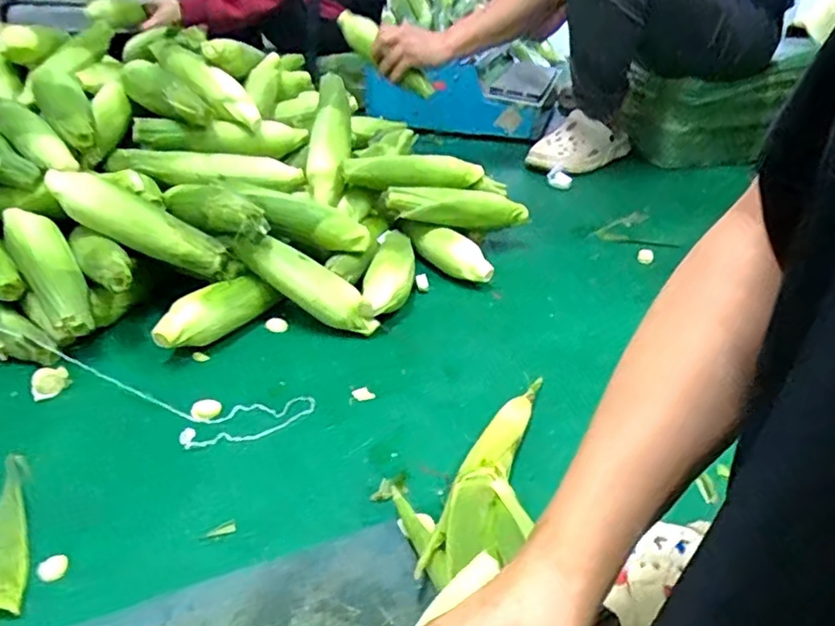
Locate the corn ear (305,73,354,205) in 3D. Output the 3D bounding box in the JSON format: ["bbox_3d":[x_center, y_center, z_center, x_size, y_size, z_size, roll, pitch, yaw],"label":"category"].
[{"bbox_3d":[-0.129,-0.269,0.918,0.063,0.065,0.242,-1,58,-2],"label":"corn ear"}]

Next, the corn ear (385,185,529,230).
[{"bbox_3d":[0.057,-0.166,0.945,0.224,0.056,0.071,1,29,-24],"label":"corn ear"}]

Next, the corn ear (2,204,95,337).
[{"bbox_3d":[-0.429,-0.051,0.722,0.054,0.044,0.204,-23,62,-34],"label":"corn ear"}]

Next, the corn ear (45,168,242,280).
[{"bbox_3d":[-0.334,-0.107,0.755,0.256,0.050,0.062,27,34,2],"label":"corn ear"}]

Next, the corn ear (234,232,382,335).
[{"bbox_3d":[-0.134,-0.035,0.763,0.195,0.058,0.045,34,34,-3],"label":"corn ear"}]

